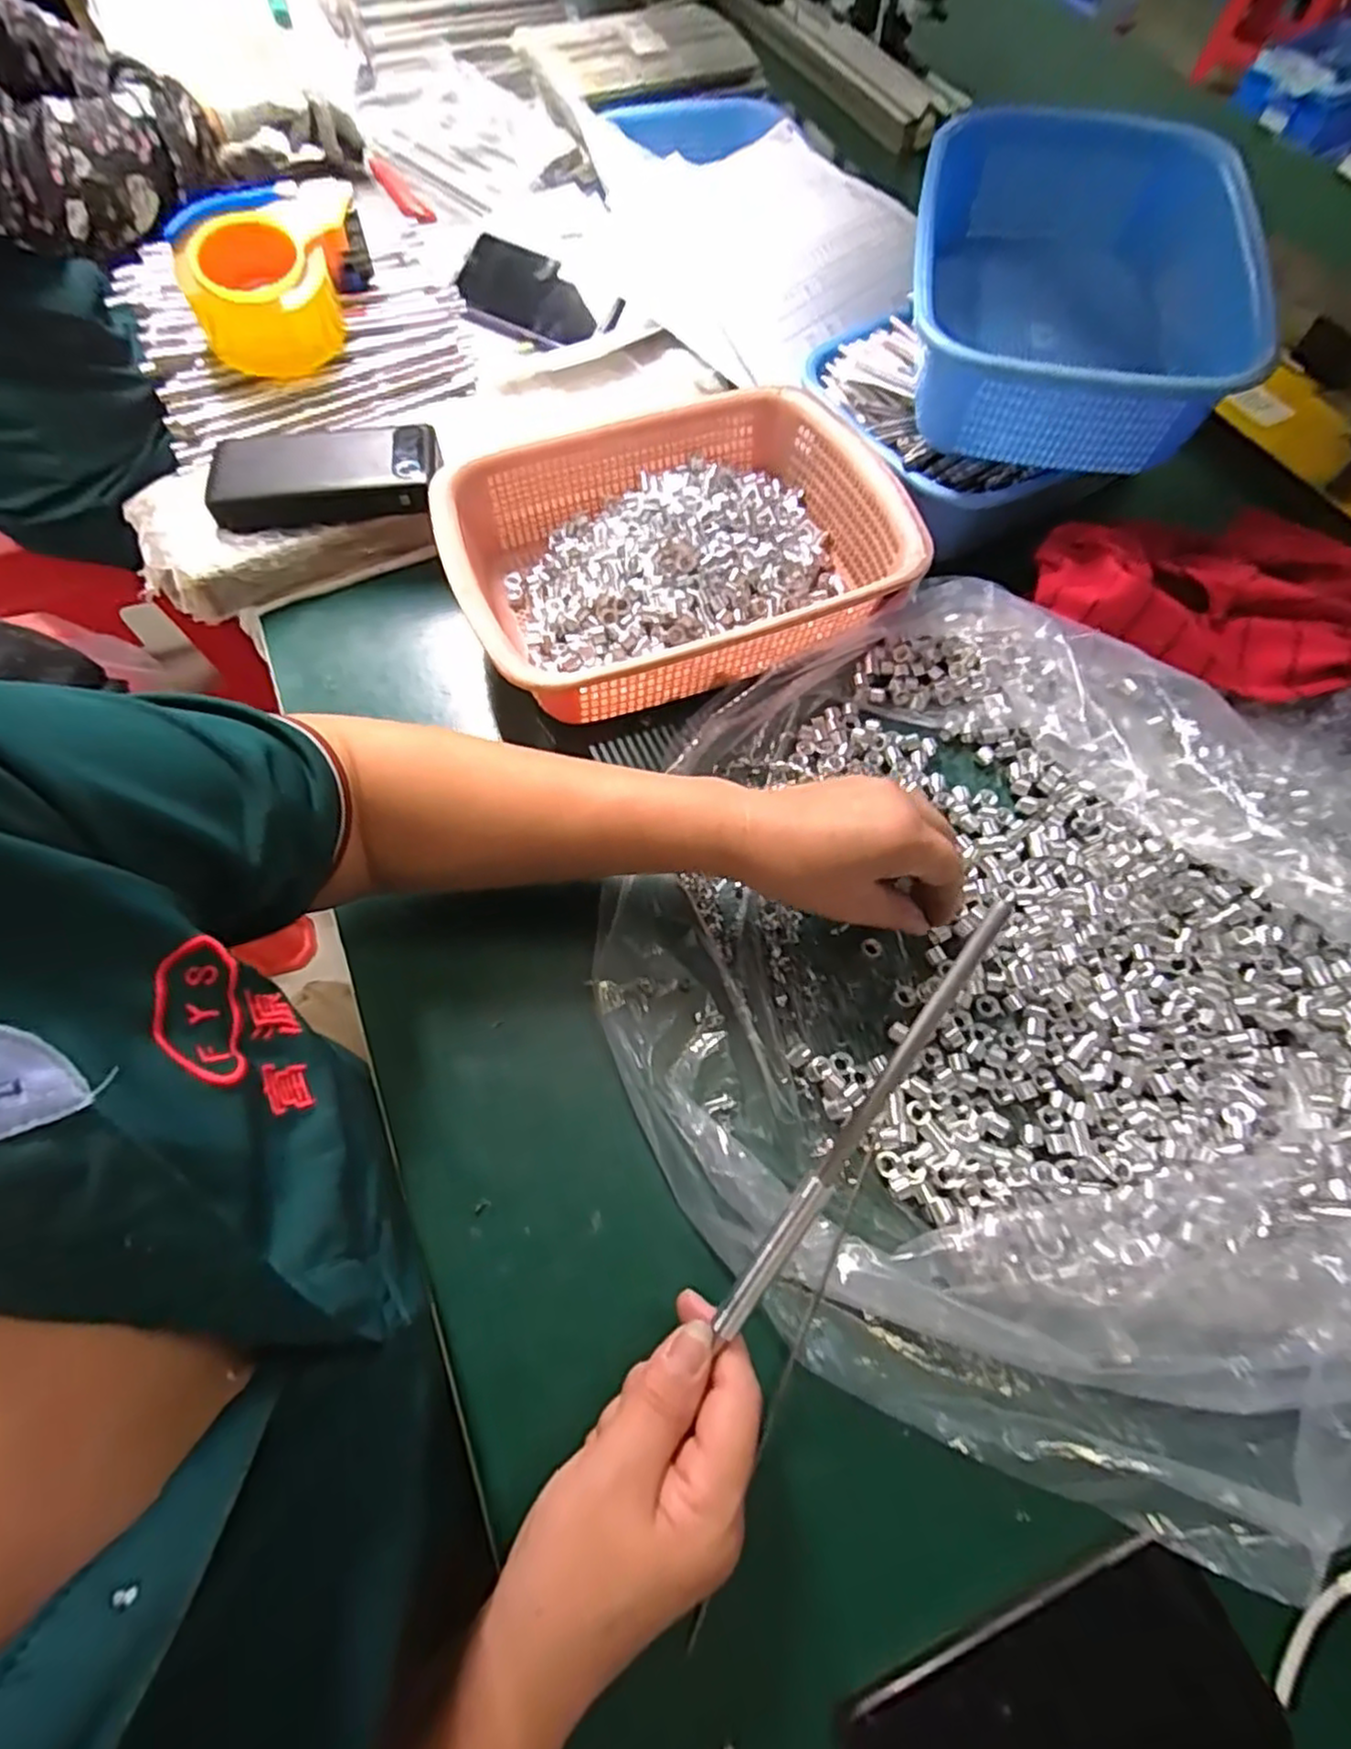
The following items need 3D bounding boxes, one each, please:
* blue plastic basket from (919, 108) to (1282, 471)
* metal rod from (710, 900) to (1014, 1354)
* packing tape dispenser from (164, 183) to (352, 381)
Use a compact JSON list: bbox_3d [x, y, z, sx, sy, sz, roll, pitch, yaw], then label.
[{"bbox_3d":[0.253,-0.384,0.479,0.182,0.096,0.263,8,66,4],"label":"blue plastic basket"},{"bbox_3d":[0.073,0.097,0.277,0.010,0.005,0.199,34,94,14],"label":"metal rod"},{"bbox_3d":[-0.297,-0.441,0.539,0.128,0.080,0.090,-18,67,-7],"label":"packing tape dispenser"}]

